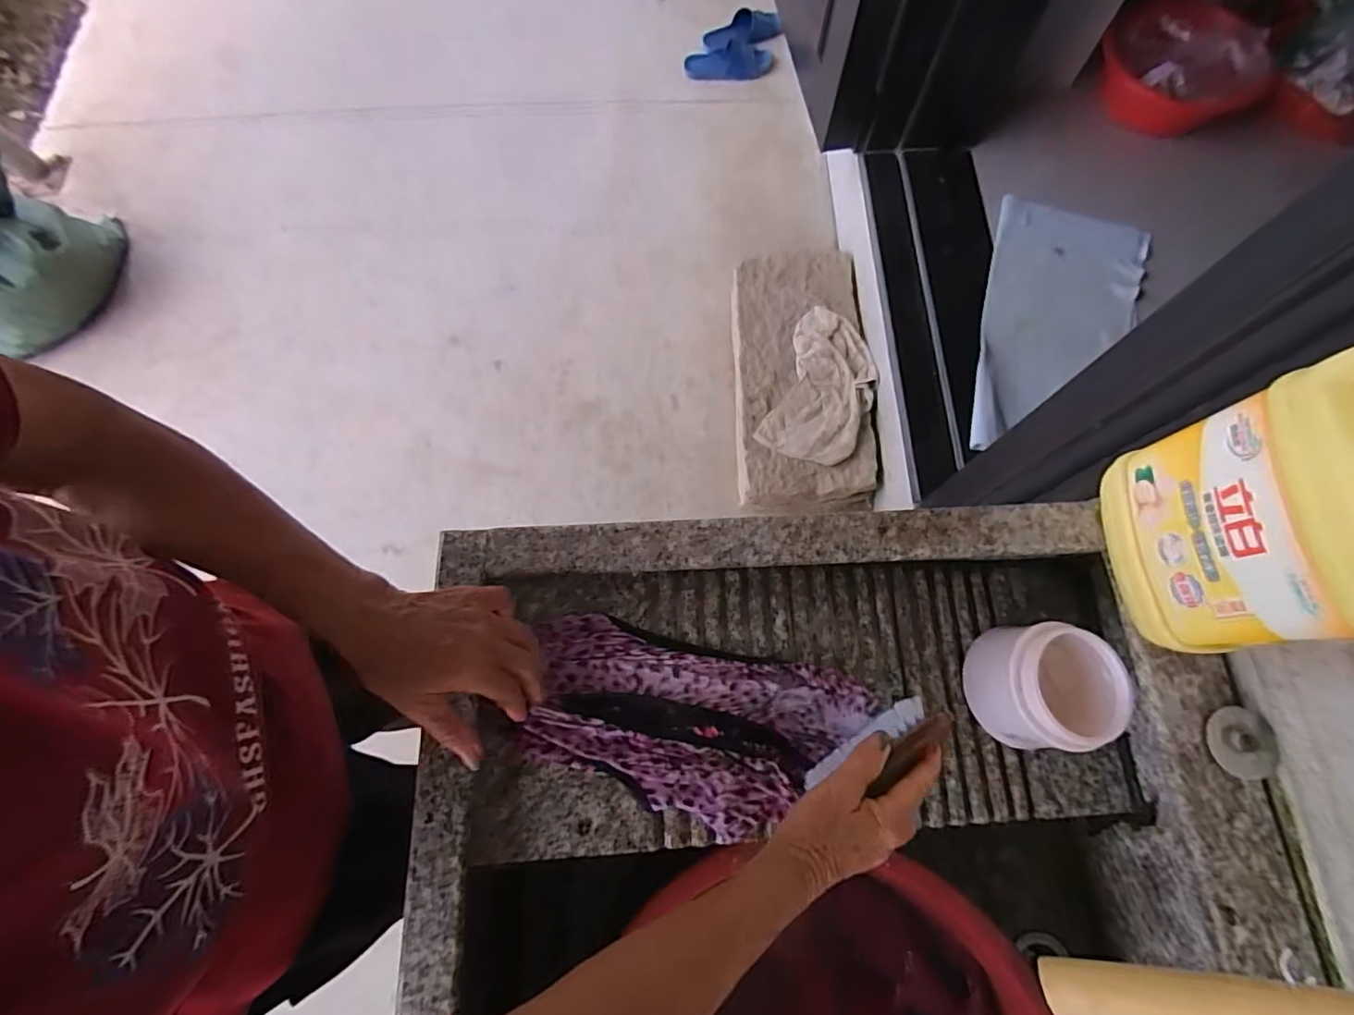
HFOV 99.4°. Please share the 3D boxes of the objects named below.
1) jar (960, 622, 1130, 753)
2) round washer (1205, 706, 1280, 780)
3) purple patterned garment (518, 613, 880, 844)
[{"bbox_3d":[0.295,0.147,0.473,0.090,0.083,0.094,0,73,1],"label":"jar"},{"bbox_3d":[0.395,0.164,0.400,0.043,0.010,0.046,0,73,1],"label":"round washer"},{"bbox_3d":[0.017,0.176,0.454,0.262,0.020,0.131,12,73,-5],"label":"purple patterned garment"}]

